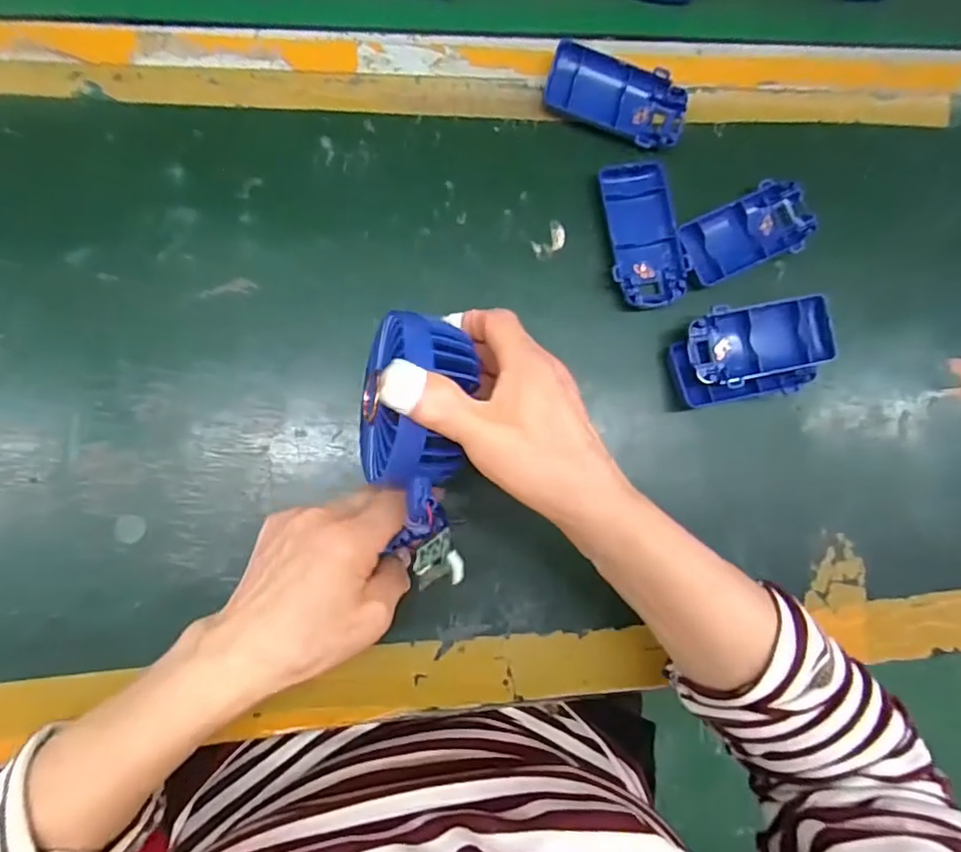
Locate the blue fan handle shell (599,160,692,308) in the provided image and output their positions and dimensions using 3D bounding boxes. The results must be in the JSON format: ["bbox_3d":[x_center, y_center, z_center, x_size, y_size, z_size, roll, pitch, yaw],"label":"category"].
[{"bbox_3d":[0.105,-0.124,0.373,0.047,0.017,0.093,-9,86,-8],"label":"blue fan handle shell"}]

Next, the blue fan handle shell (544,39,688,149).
[{"bbox_3d":[0.089,-0.216,0.377,0.092,0.017,0.049,17,83,-5],"label":"blue fan handle shell"}]

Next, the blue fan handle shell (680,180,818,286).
[{"bbox_3d":[0.177,-0.127,0.379,0.094,0.017,0.048,-30,89,-9],"label":"blue fan handle shell"}]

